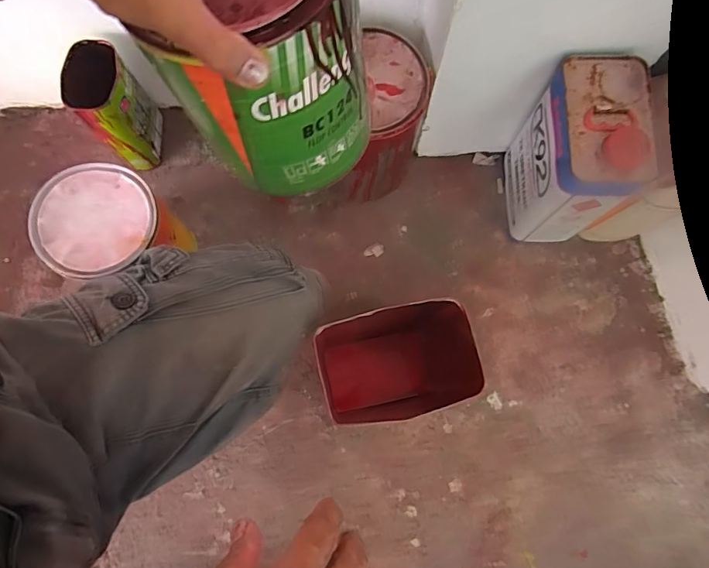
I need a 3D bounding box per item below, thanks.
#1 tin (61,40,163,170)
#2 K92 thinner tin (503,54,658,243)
[{"bbox_3d":[-0.361,-0.263,0.696,0.075,0.185,0.109,-1,76,-2],"label":"tin"},{"bbox_3d":[0.307,-0.176,0.641,0.109,0.214,0.168,3,76,-1],"label":"K92 thinner tin"}]

